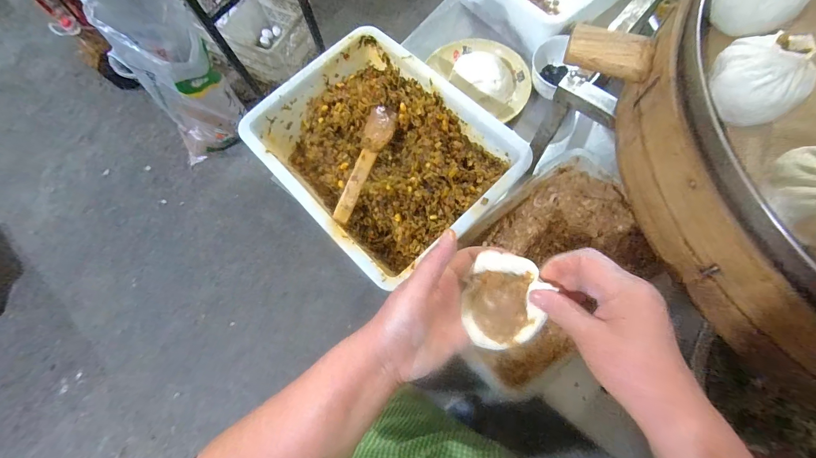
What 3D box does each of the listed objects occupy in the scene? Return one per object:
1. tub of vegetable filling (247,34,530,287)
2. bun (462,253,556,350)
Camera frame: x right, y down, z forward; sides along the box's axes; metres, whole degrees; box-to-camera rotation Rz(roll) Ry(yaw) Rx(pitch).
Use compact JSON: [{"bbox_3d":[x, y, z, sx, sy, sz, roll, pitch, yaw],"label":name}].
[{"bbox_3d":[-0.038,-0.115,0.531,0.285,0.098,0.363,-44,74,-9],"label":"tub of vegetable filling"},{"bbox_3d":[0.091,0.069,0.332,0.073,0.038,0.093,14,98,22],"label":"bun"}]

